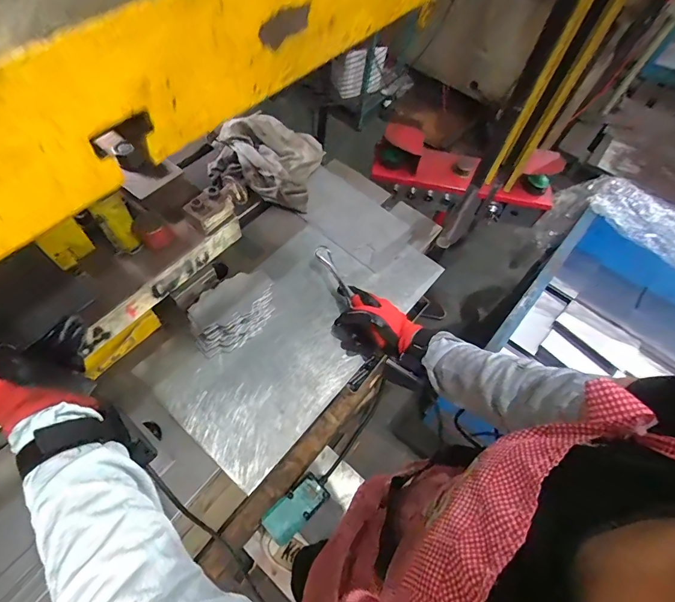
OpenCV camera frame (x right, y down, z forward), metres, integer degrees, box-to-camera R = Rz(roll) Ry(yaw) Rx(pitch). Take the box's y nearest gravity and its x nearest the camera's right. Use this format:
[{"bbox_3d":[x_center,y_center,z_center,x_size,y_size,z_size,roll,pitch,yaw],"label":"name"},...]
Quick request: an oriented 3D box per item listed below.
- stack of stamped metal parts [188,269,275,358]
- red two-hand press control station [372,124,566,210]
[{"bbox_3d":[-0.165,0.019,0.621,0.145,0.048,0.089,-29,66,-18],"label":"stack of stamped metal parts"},{"bbox_3d":[0.407,-0.410,1.203,0.583,0.168,0.181,4,60,-2],"label":"red two-hand press control station"}]

